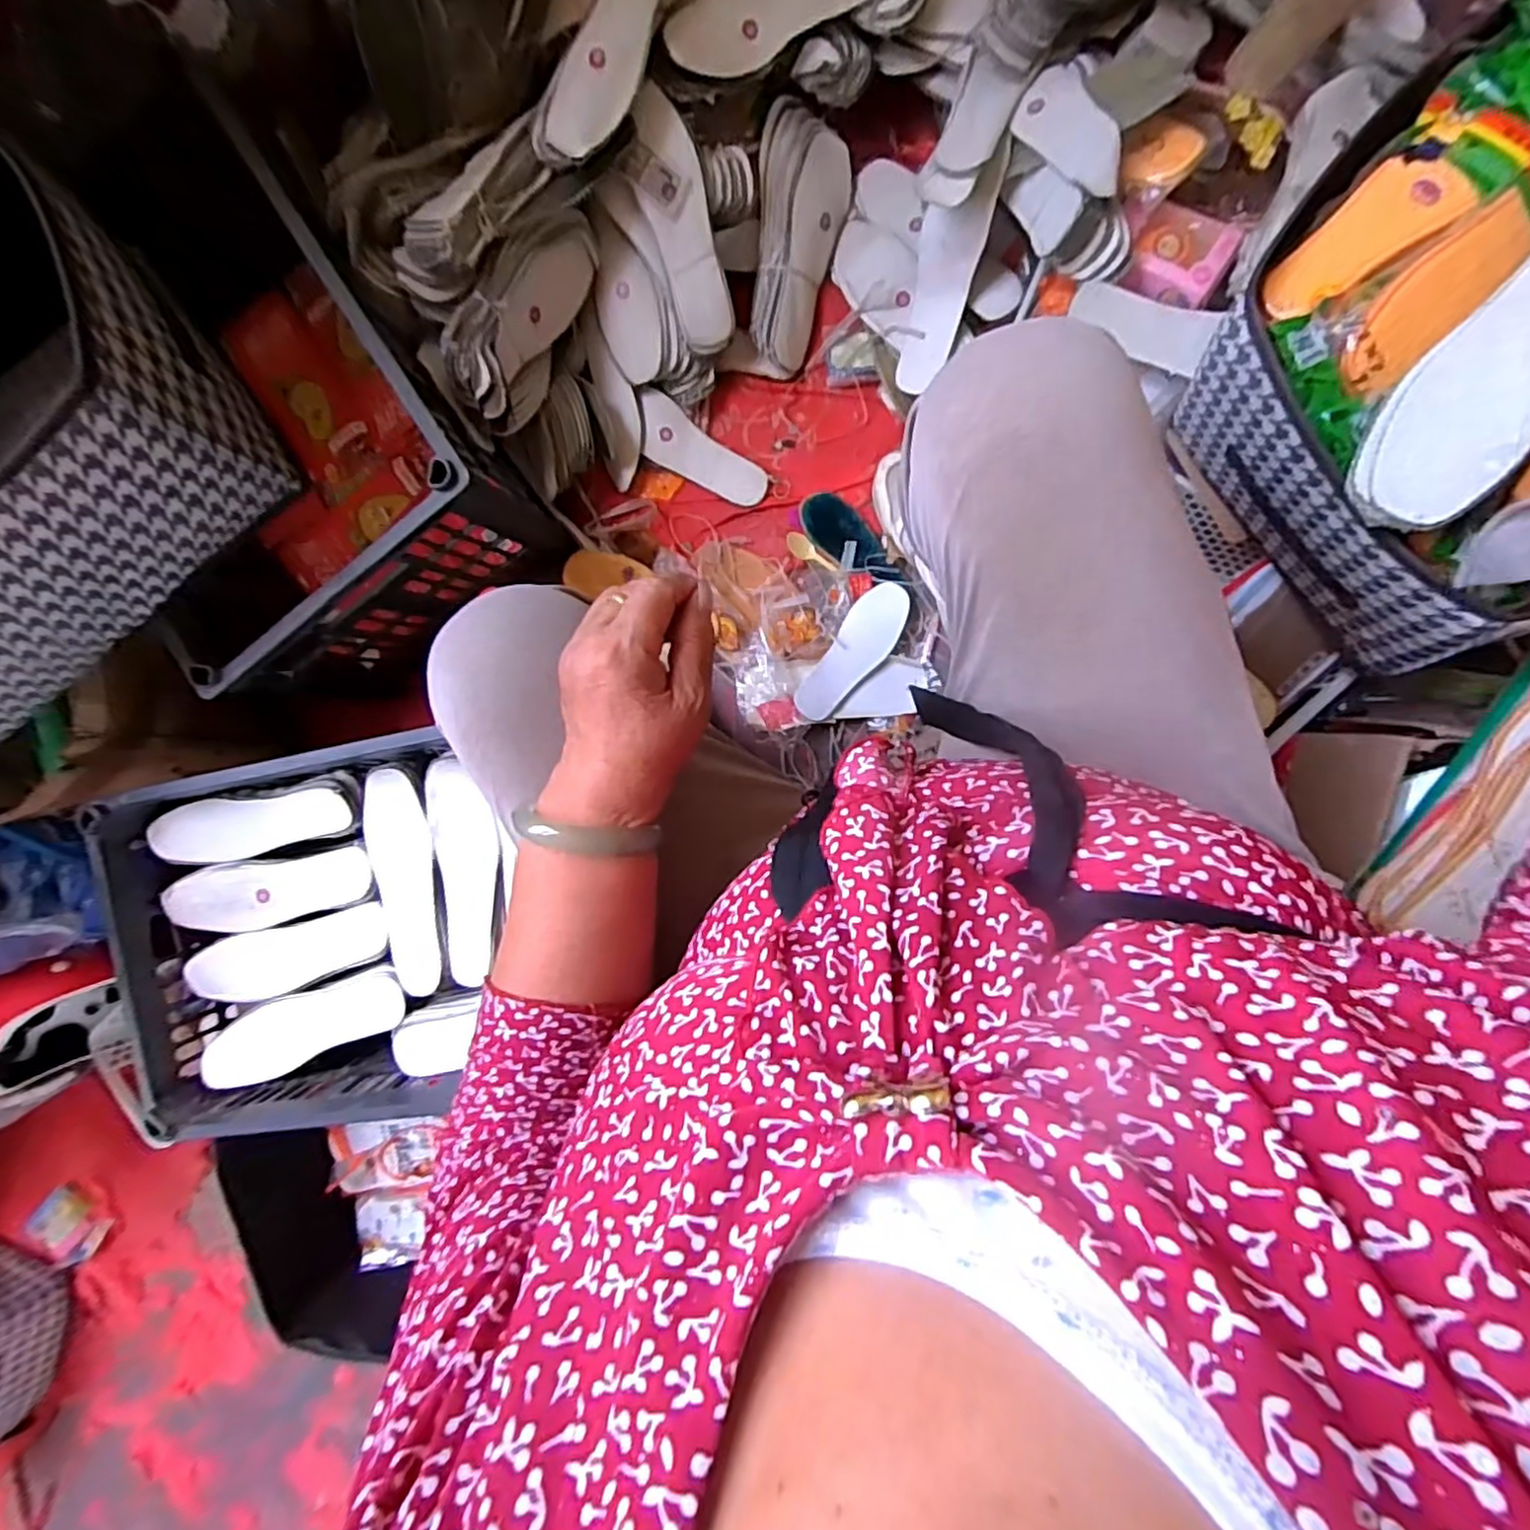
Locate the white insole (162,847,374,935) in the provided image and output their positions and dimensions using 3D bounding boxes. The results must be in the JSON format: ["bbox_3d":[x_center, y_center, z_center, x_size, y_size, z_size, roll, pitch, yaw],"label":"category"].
[{"bbox_3d":[-0.527,0.135,0.731,0.202,0.022,0.071,-10,95,-5],"label":"white insole"}]

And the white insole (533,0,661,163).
[{"bbox_3d":[-0.138,-0.675,0.629,0.072,0.021,0.237,30,97,-2],"label":"white insole"}]

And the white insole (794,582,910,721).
[{"bbox_3d":[0.102,-0.126,0.779,0.061,0.008,0.173,34,97,-2],"label":"white insole"}]

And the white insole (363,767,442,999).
[{"bbox_3d":[-0.357,0.117,0.683,0.065,0.020,0.222,-6,95,8],"label":"white insole"}]

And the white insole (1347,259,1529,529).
[{"bbox_3d":[0.433,-0.241,0.397,0.073,0.010,0.227,36,95,23],"label":"white insole"}]

